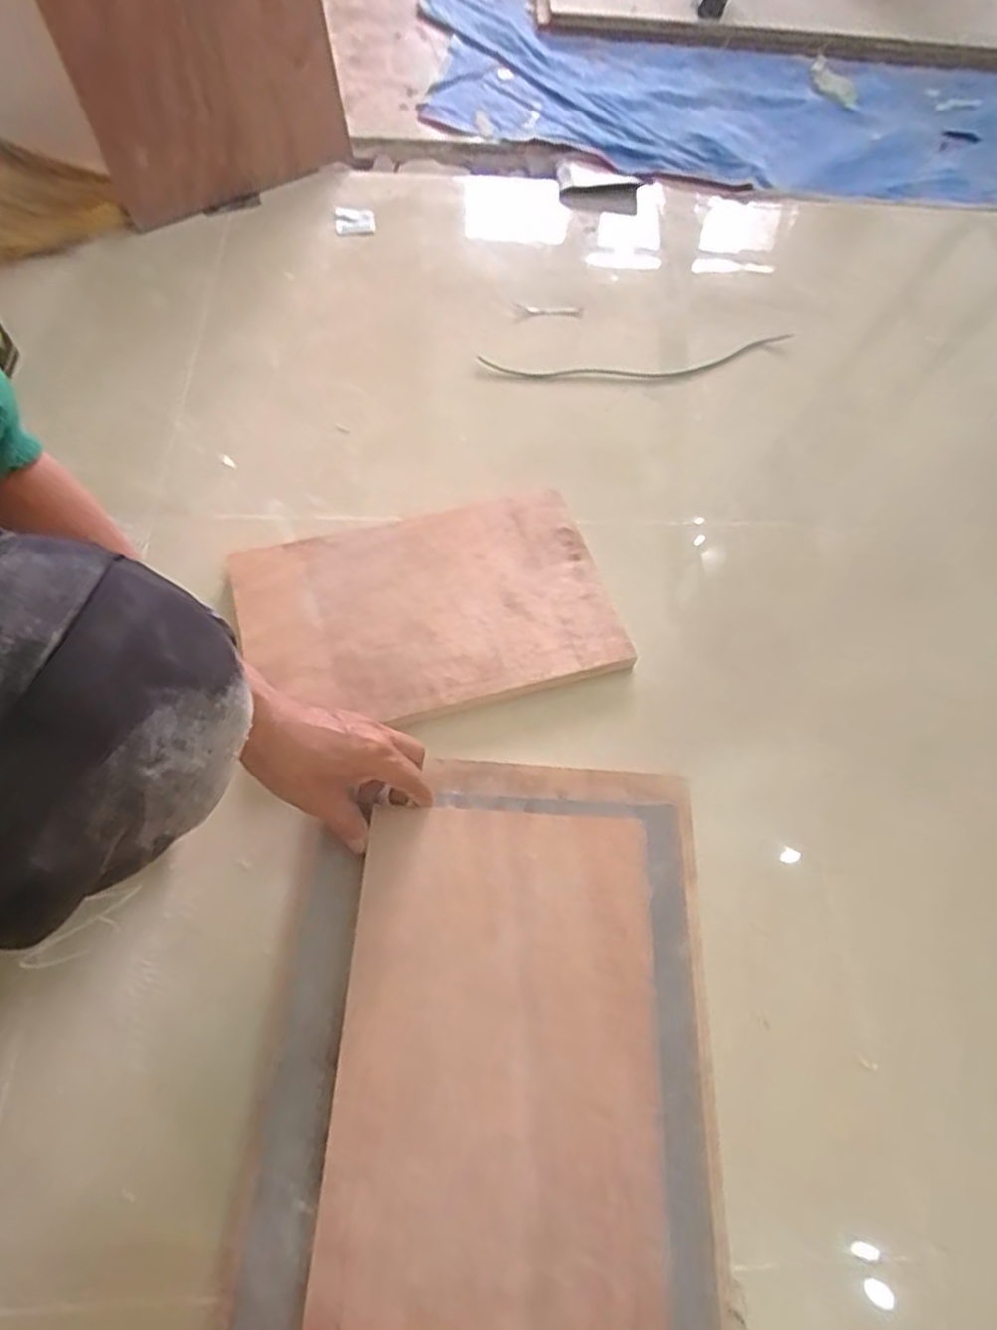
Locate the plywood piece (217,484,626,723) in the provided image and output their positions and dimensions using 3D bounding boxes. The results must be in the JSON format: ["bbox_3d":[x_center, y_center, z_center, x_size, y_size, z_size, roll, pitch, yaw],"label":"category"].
[{"bbox_3d":[-0.064,-0.055,0.645,0.326,0.022,0.208,-14,62,-11],"label":"plywood piece"}]

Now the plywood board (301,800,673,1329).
[{"bbox_3d":[0.002,0.256,0.451,0.205,0.014,0.325,3,60,-2],"label":"plywood board"}]

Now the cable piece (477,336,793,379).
[{"bbox_3d":[0.173,-0.370,0.861,0.389,0.013,0.051,-6,61,-7],"label":"cable piece"}]

